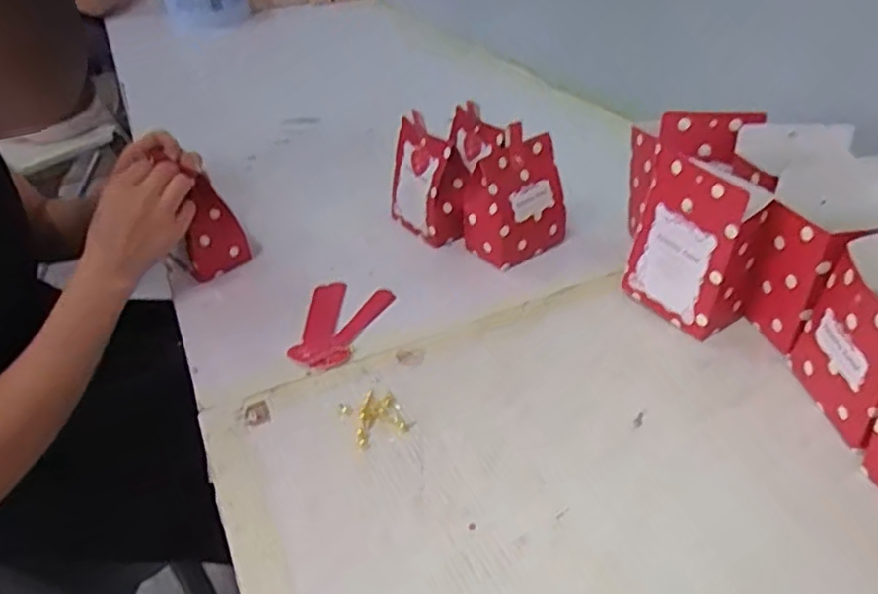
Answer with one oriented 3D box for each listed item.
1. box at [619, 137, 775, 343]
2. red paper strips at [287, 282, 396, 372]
[{"bbox_3d":[0.226,-0.048,0.579,0.058,0.147,0.104,-25,41,-26],"label":"box"},{"bbox_3d":[-0.104,0.022,0.637,0.078,0.006,0.129,11,39,19],"label":"red paper strips"}]

